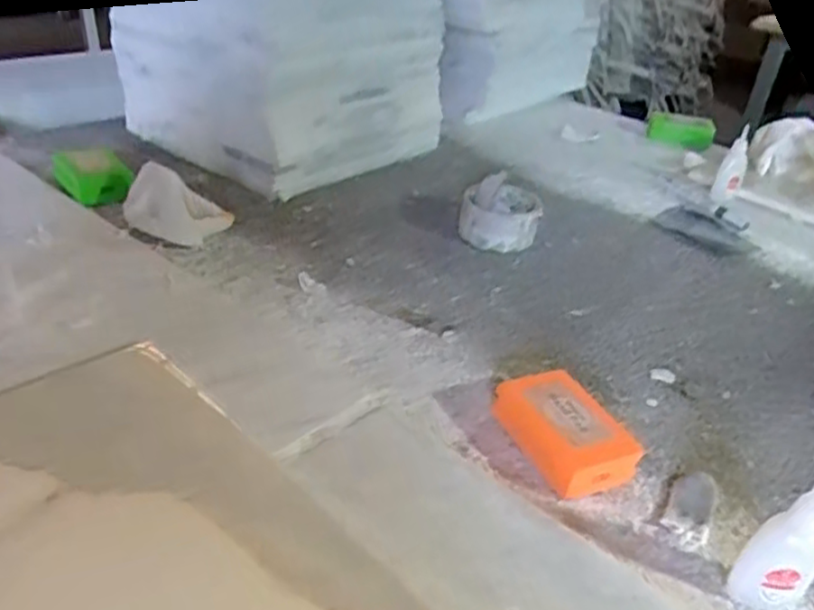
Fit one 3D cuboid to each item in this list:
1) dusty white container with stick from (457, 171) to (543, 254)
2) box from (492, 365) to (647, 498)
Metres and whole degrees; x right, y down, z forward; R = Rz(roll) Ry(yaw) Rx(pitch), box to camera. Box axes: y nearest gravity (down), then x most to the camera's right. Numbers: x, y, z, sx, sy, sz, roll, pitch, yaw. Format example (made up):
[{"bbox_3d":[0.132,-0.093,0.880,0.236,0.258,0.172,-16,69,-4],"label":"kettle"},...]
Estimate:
[{"bbox_3d":[0.101,-0.102,0.772,0.086,0.059,0.085,9,32,3],"label":"dusty white container with stick"},{"bbox_3d":[0.108,0.086,0.511,0.061,0.034,0.103,-10,36,-25],"label":"box"}]

